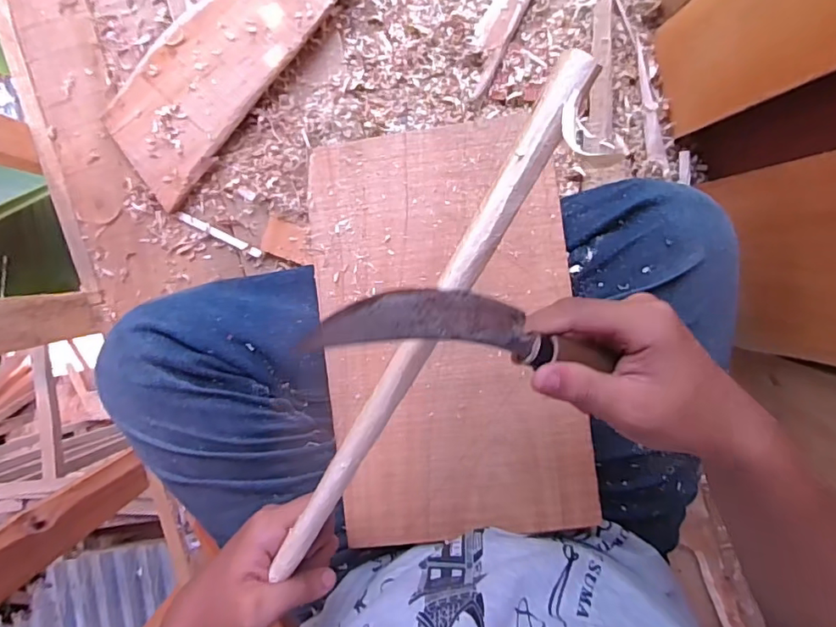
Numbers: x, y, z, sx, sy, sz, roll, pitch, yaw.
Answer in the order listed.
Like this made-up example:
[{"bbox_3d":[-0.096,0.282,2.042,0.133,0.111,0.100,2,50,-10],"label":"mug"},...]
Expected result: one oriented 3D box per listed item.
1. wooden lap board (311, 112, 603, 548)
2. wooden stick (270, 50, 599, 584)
[{"bbox_3d":[0.025,0.016,0.415,0.200,0.006,0.321,-7,91,4],"label":"wooden lap board"},{"bbox_3d":[-0.012,0.034,0.250,0.016,0.009,0.314,30,116,-1],"label":"wooden stick"}]

